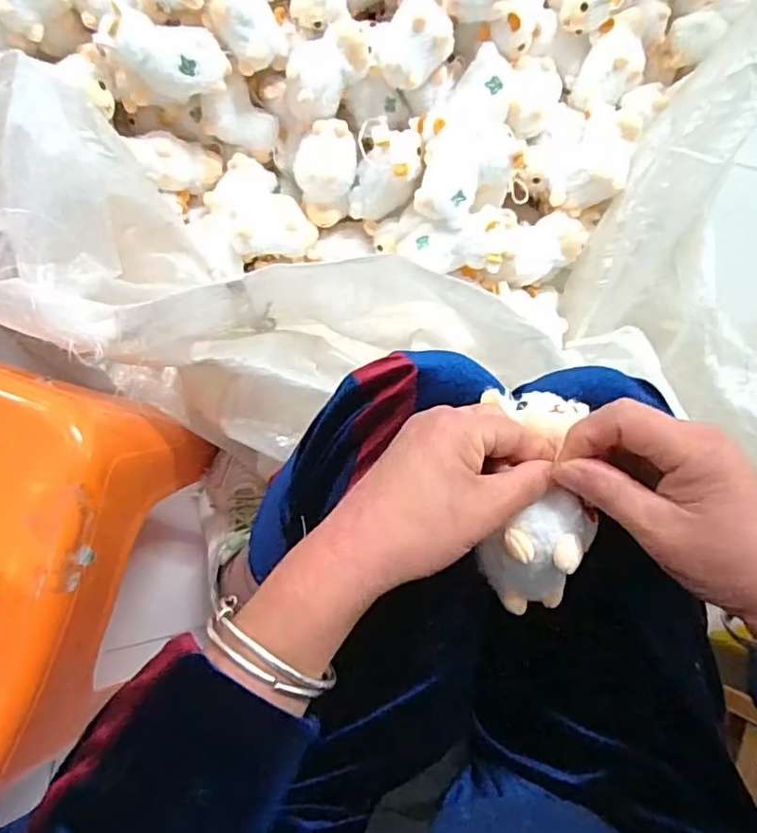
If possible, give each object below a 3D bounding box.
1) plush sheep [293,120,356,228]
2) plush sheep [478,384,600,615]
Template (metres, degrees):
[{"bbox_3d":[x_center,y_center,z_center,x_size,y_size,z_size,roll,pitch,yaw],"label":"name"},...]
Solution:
[{"bbox_3d":[-0.066,-0.300,0.740,0.075,0.066,0.121,-6,112,-6],"label":"plush sheep"},{"bbox_3d":[0.092,0.050,0.343,0.055,0.051,0.128,4,87,-6],"label":"plush sheep"}]

